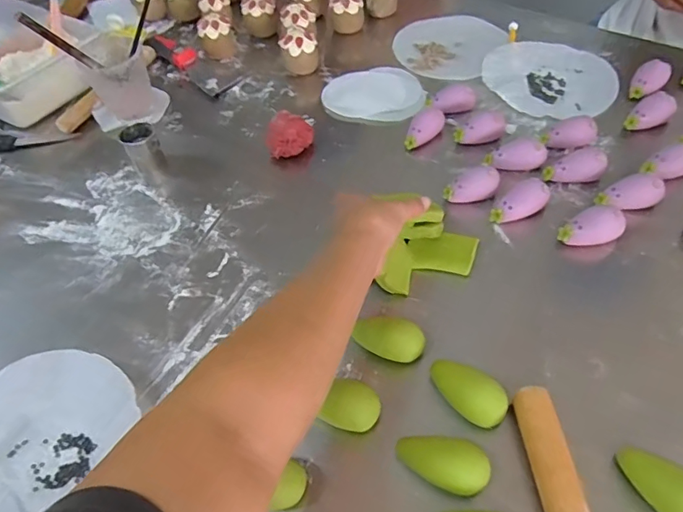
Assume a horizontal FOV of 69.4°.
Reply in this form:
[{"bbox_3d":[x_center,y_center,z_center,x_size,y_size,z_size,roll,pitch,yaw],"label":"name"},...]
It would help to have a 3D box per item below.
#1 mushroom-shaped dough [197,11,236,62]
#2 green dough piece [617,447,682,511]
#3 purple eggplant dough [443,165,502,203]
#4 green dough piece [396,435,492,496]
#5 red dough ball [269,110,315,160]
[{"bbox_3d":[-0.210,-0.371,0.828,0.058,0.063,0.057,-14,52,-7],"label":"mushroom-shaped dough"},{"bbox_3d":[0.243,0.170,0.362,0.032,0.025,0.070,-25,54,-16],"label":"green dough piece"},{"bbox_3d":[0.155,-0.080,0.584,0.063,0.036,0.030,-24,53,-15],"label":"purple eggplant dough"},{"bbox_3d":[0.079,0.162,0.388,0.070,0.034,0.032,17,54,17],"label":"green dough piece"},{"bbox_3d":[-0.068,-0.165,0.670,0.058,0.042,0.056,-2,51,2],"label":"red dough ball"}]

